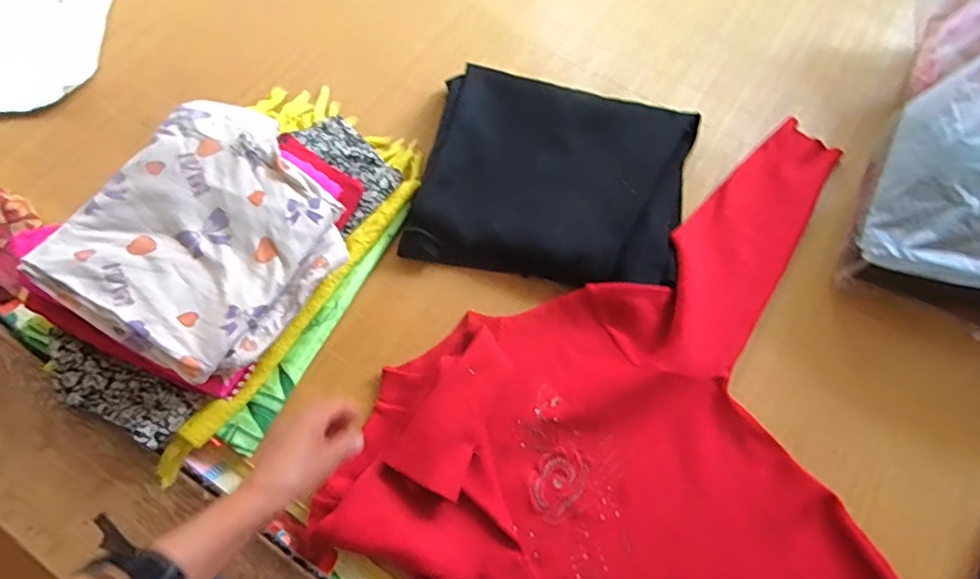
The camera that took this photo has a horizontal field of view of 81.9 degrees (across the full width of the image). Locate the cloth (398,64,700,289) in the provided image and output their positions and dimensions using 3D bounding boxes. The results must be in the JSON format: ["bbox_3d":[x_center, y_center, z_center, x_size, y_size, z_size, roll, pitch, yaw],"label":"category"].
[{"bbox_3d":[0.085,-0.149,0.724,0.333,0.047,0.291,11,67,5],"label":"cloth"}]

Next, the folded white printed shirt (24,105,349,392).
[{"bbox_3d":[-0.286,-0.060,0.586,0.231,0.055,0.273,30,70,13],"label":"folded white printed shirt"}]

